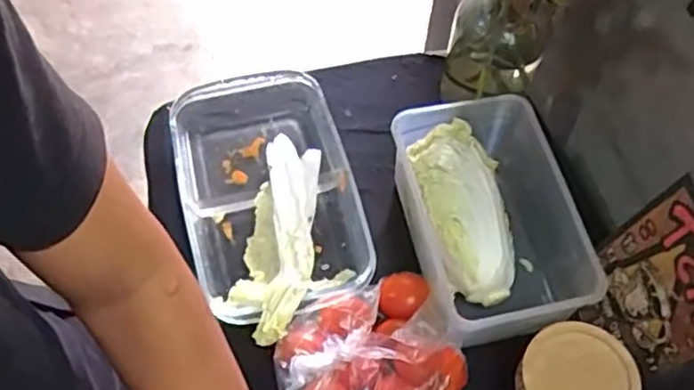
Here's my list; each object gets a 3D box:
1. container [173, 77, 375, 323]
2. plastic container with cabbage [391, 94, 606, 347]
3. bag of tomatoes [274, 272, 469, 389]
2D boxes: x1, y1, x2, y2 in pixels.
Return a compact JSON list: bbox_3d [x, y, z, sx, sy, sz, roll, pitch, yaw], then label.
[{"bbox_3d":[-0.086,0.001,0.743,0.183,0.065,0.281,-12,60,-9],"label":"container"},{"bbox_3d":[0.143,0.027,0.707,0.157,0.118,0.247,-9,60,-7],"label":"plastic container with cabbage"},{"bbox_3d":[0.021,0.146,0.629,0.166,0.057,0.131,-23,63,-14],"label":"bag of tomatoes"}]

